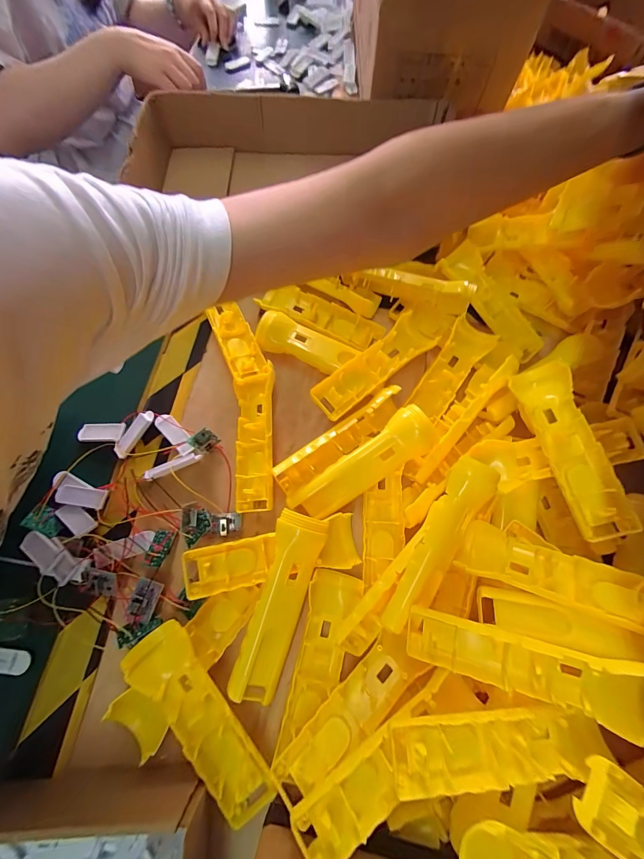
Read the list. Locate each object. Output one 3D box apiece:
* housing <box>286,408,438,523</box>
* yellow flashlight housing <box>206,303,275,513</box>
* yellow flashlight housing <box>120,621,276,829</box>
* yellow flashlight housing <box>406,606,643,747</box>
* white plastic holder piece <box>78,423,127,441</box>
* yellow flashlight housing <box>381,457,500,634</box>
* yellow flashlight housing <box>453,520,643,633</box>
[{"bbox_3d":[0.040,0.037,0.335,0.157,0.027,0.044,-34,75,3],"label":"housing"},{"bbox_3d":[-0.082,-0.031,0.374,0.059,0.036,0.239,-10,72,-6],"label":"yellow flashlight housing"},{"bbox_3d":[-0.098,0.238,0.267,0.041,0.034,0.158,-36,76,-13],"label":"yellow flashlight housing"},{"bbox_3d":[0.142,0.173,0.242,0.157,0.035,0.043,3,68,27],"label":"yellow flashlight housing"},{"bbox_3d":[-0.256,0.004,0.383,0.055,0.008,0.023,2,71,-2],"label":"white plastic holder piece"},{"bbox_3d":[0.100,0.101,0.289,0.038,0.016,0.158,30,87,8],"label":"yellow flashlight housing"},{"bbox_3d":[0.199,0.119,0.263,0.160,0.024,0.044,12,69,29],"label":"yellow flashlight housing"}]

